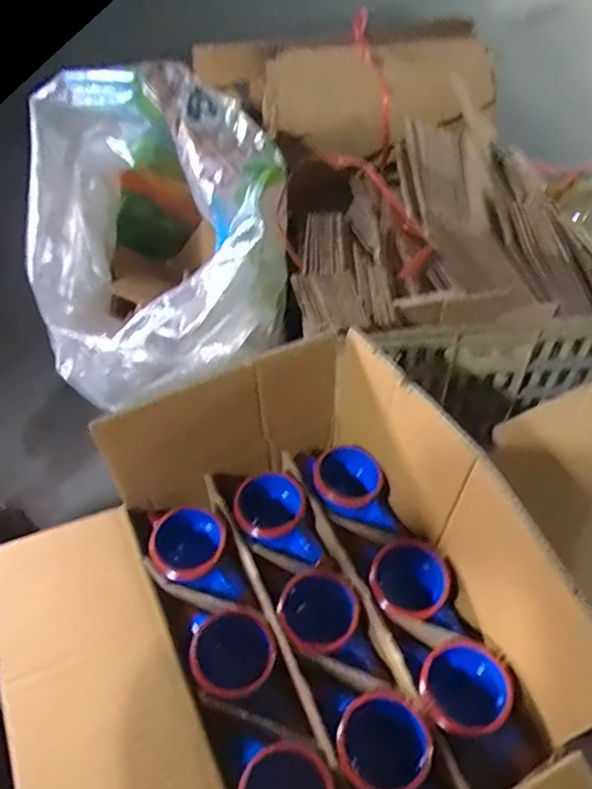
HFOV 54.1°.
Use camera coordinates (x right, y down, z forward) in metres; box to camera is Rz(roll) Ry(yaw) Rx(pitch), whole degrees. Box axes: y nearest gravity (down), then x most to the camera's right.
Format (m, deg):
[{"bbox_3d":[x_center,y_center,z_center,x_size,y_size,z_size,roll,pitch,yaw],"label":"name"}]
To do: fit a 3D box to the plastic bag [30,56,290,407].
[{"bbox_3d":[-0.216,-0.247,0.826,0.345,0.369,0.361,-25,53,-17],"label":"plastic bag"}]

